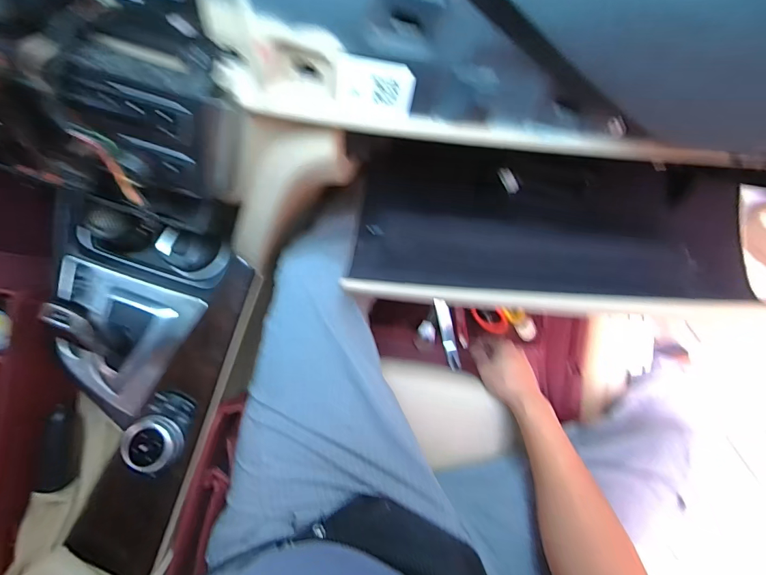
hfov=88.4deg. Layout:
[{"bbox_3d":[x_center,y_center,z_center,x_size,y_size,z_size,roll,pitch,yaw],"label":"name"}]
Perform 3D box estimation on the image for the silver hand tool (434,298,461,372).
[{"bbox_3d":[0.130,0.095,0.796,0.024,0.019,0.145,-11,82,-2],"label":"silver hand tool"}]

